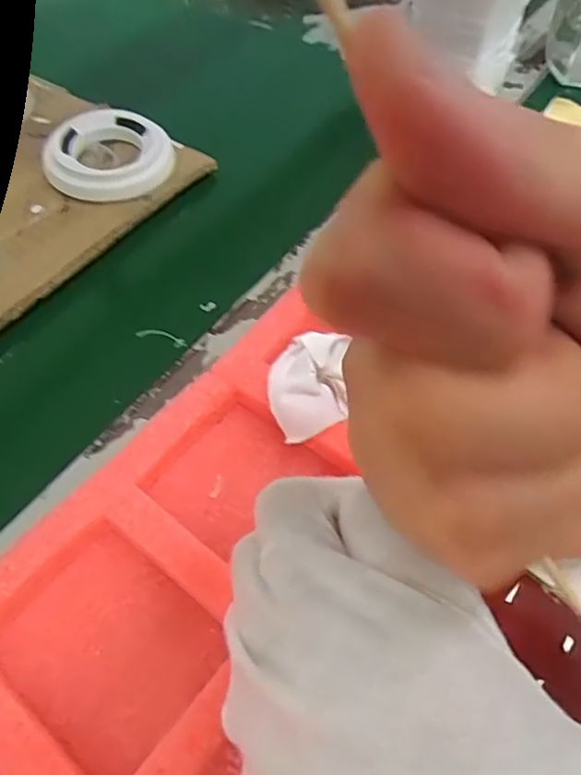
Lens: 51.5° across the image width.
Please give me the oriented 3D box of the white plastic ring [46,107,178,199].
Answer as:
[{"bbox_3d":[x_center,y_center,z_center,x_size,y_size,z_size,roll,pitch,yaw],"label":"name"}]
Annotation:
[{"bbox_3d":[-0.104,-0.134,0.349,0.070,0.022,0.070,0,56,0],"label":"white plastic ring"}]

